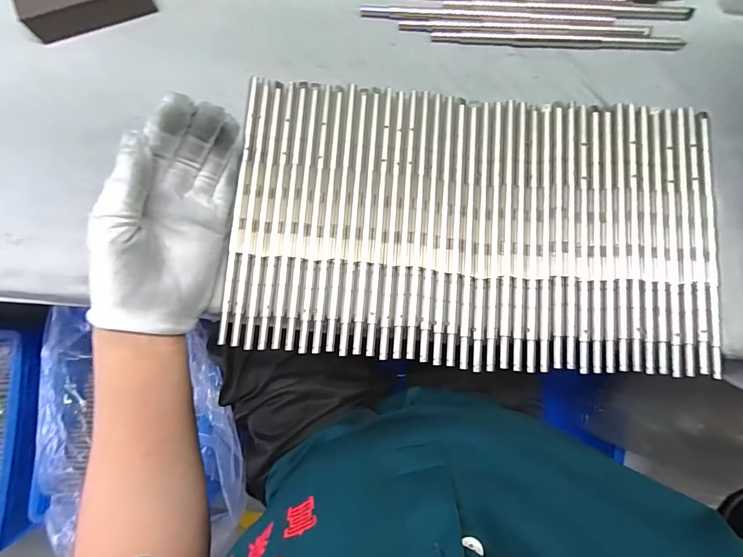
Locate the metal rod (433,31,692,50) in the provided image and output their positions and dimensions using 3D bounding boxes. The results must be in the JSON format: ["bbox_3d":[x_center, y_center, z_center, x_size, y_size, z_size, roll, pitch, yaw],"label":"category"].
[{"bbox_3d":[0.159,-0.203,0.315,0.211,0.005,0.010,2,82,-2],"label":"metal rod"}]

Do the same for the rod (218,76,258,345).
[{"bbox_3d":[-0.102,-0.057,0.285,0.006,0.004,0.212,4,82,-1],"label":"rod"}]

